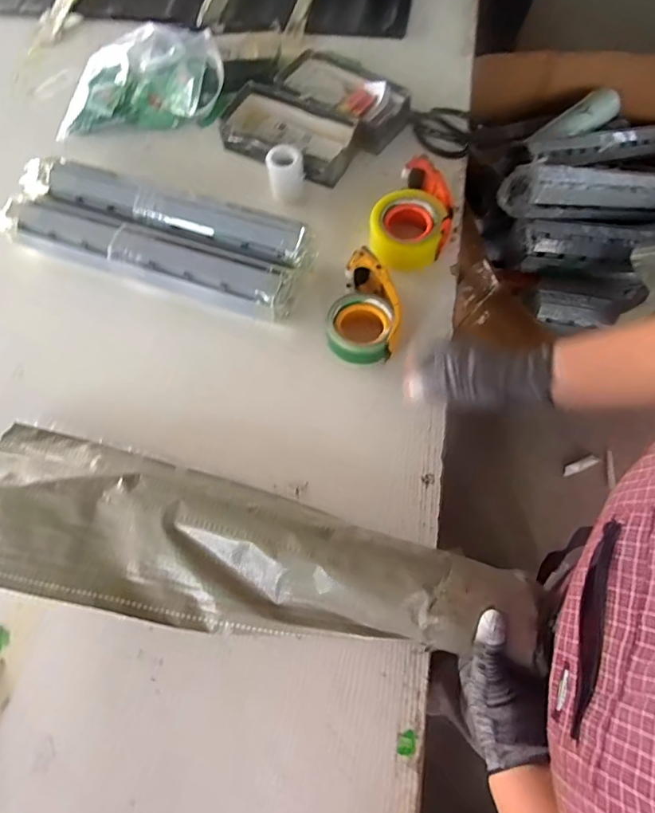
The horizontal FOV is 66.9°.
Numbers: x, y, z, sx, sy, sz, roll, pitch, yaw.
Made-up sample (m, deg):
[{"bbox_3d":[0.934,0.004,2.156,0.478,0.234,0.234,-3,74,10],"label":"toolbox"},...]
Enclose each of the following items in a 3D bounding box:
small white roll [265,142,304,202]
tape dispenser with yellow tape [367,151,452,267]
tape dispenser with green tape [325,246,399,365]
[{"bbox_3d":[-0.063,-0.361,0.770,0.056,0.057,0.058,-11,66,-3],"label":"small white roll"},{"bbox_3d":[0.125,-0.283,0.737,0.112,0.061,0.163,9,66,6],"label":"tape dispenser with yellow tape"},{"bbox_3d":[0.048,-0.129,0.661,0.093,0.061,0.156,0,66,2],"label":"tape dispenser with green tape"}]

